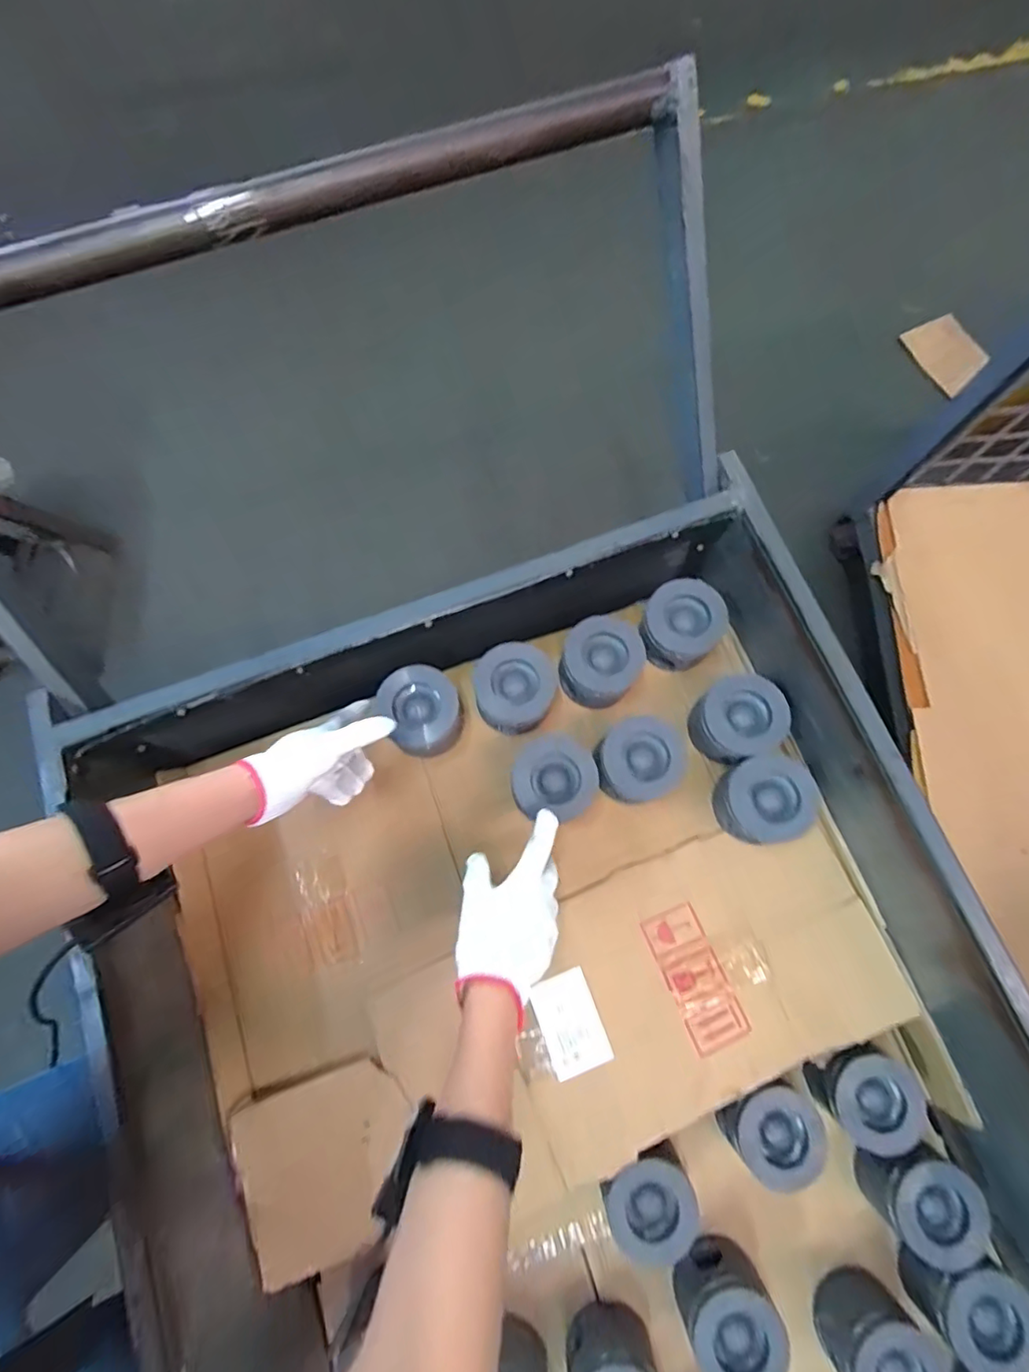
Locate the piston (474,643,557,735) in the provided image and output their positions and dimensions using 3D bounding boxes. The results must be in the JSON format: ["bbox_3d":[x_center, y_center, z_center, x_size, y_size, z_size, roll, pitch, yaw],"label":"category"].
[{"bbox_3d":[0.001,0.005,0.646,0.086,0.069,0.087,-8,77,0],"label":"piston"}]

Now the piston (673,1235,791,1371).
[{"bbox_3d":[0.212,0.625,0.559,0.090,0.071,0.090,0,77,2],"label":"piston"}]

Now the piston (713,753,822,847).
[{"bbox_3d":[0.269,0.124,0.615,0.090,0.073,0.089,0,77,2],"label":"piston"}]

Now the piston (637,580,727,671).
[{"bbox_3d":[0.195,-0.071,0.670,0.087,0.075,0.092,0,77,2],"label":"piston"}]

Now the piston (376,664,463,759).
[{"bbox_3d":[-0.102,0.031,0.642,0.081,0.072,0.090,-25,77,-4],"label":"piston"}]

